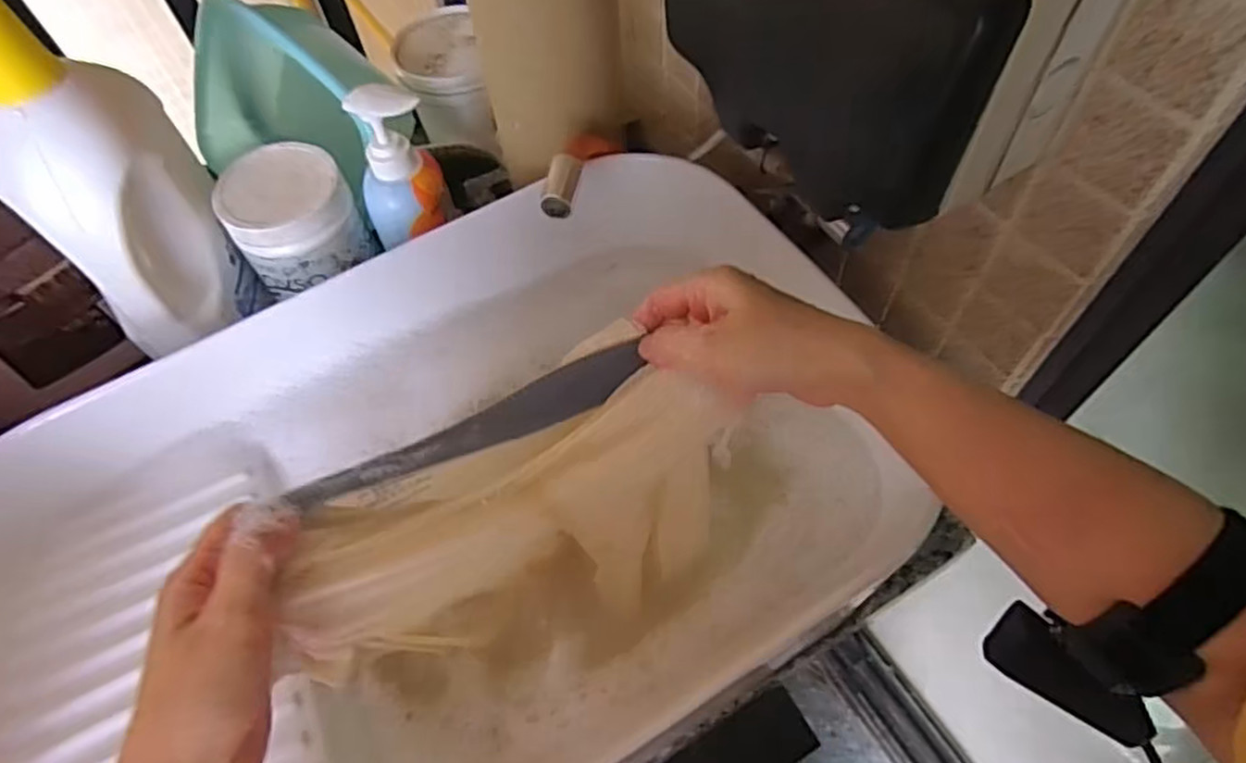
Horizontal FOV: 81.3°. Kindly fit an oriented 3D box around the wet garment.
[{"bbox_3d":[-0.048,0.094,0.428,0.246,0.188,0.115,-34,62,-16],"label":"wet garment"}]

